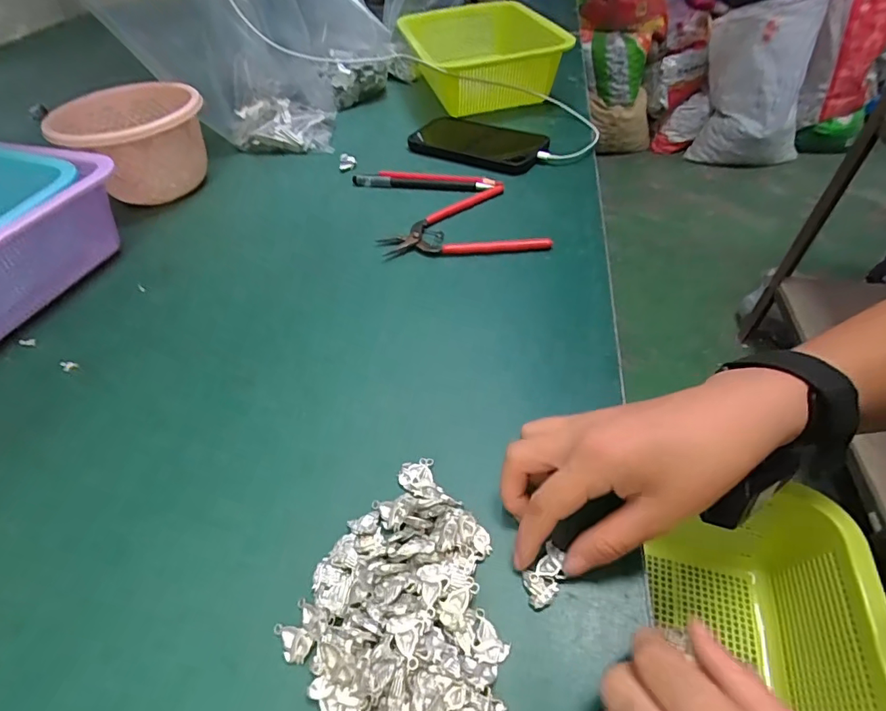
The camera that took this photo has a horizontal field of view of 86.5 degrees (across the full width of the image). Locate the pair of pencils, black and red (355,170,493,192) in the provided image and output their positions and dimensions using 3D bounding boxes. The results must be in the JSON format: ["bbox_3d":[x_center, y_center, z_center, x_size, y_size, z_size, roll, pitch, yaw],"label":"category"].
[{"bbox_3d":[-0.022,-0.190,0.510,0.154,0.012,0.019,7,48,11],"label":"pair of pencils, black and red"}]

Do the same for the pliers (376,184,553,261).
[{"bbox_3d":[0.020,-0.134,0.459,0.152,0.011,0.114,-1,47,4],"label":"pliers"}]

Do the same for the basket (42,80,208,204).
[{"bbox_3d":[-0.325,-0.226,0.519,0.142,0.091,0.128,-16,48,-10],"label":"basket"}]

